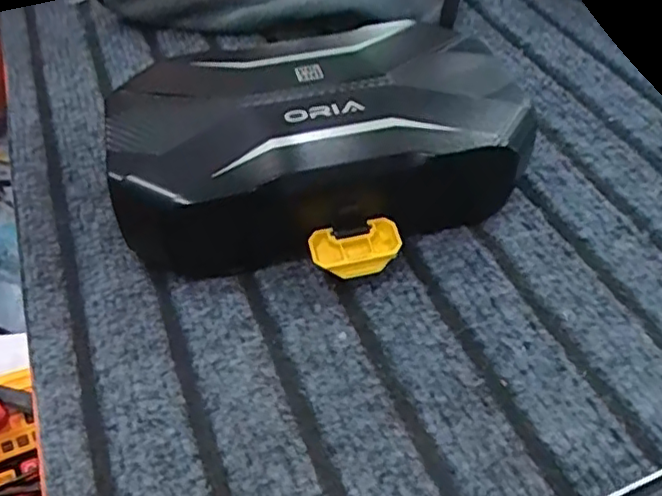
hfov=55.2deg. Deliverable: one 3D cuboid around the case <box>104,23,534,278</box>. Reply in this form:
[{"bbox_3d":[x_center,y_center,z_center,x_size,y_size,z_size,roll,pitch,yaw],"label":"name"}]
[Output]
[{"bbox_3d":[-0.005,-0.048,0.290,0.182,0.055,0.110,-9,48,-5],"label":"case"}]

